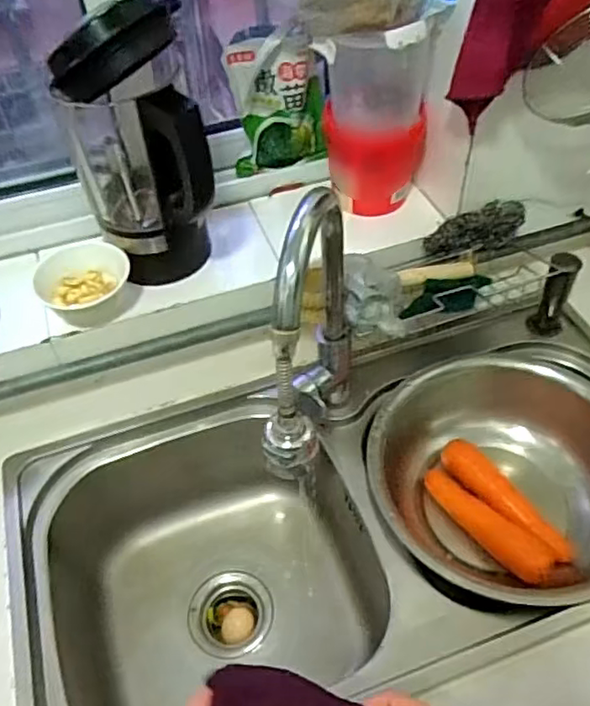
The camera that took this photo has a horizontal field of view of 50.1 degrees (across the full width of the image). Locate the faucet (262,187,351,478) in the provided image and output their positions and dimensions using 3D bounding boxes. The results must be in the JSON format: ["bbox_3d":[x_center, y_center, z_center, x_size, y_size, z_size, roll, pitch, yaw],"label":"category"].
[{"bbox_3d":[0.014,0.007,0.620,0.058,0.325,0.210,10,51,11],"label":"faucet"}]

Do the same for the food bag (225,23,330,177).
[{"bbox_3d":[-0.025,-0.338,0.854,0.122,0.184,0.049,-7,50,-3],"label":"food bag"}]

